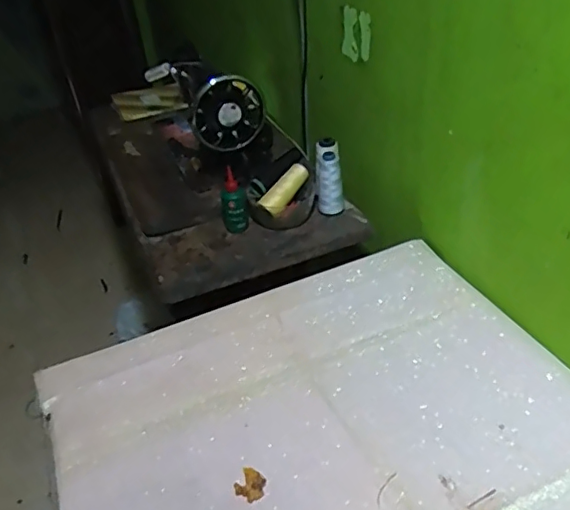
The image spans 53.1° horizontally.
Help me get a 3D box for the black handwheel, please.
[{"bbox_3d":[-0.101,-0.254,1.031,0.130,0.137,0.027,-18,38,-16],"label":"black handwheel"}]

